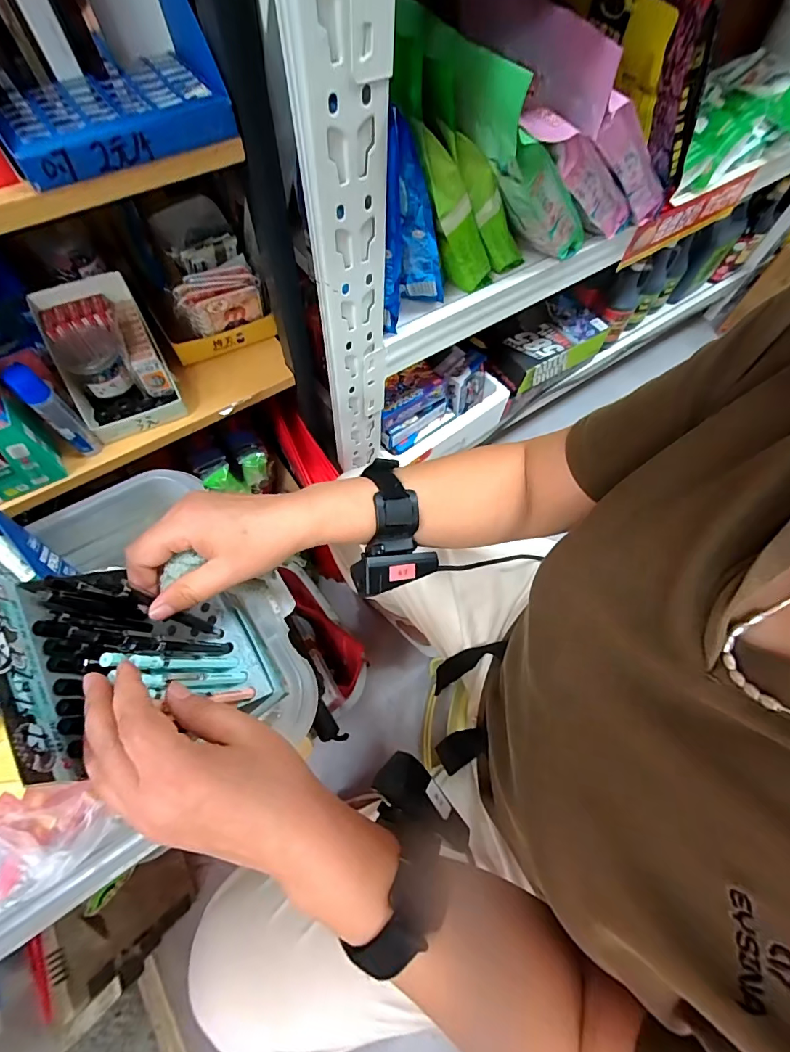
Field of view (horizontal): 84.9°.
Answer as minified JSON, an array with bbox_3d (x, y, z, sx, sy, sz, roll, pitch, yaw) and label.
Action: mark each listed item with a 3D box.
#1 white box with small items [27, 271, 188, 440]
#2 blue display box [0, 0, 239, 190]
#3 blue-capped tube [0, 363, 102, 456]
[{"bbox_3d":[-0.360,-0.210,0.544,0.120,0.091,0.168,-27,69,-14],"label":"white box with small items"},{"bbox_3d":[-0.224,-0.360,0.312,0.178,0.114,0.117,-32,71,-16],"label":"blue display box"},{"bbox_3d":[-0.376,-0.124,0.482,0.021,0.126,0.026,30,68,11],"label":"blue-capped tube"}]

